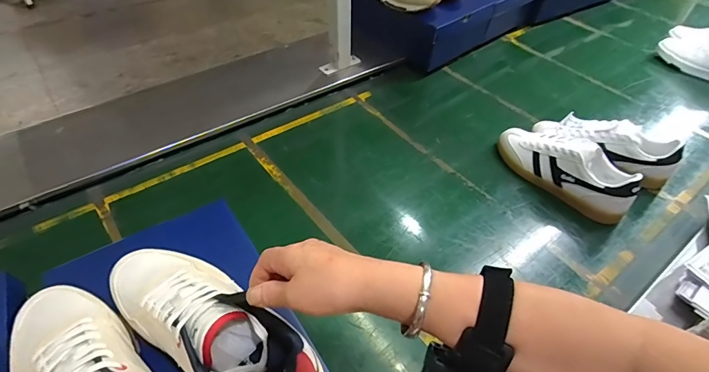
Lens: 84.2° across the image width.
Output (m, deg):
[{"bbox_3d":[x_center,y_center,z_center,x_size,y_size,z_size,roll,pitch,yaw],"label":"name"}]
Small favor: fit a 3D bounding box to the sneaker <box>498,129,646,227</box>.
[{"bbox_3d":[0.427,-0.048,0.796,0.095,0.105,0.275,-30,56,-28],"label":"sneaker"}]

